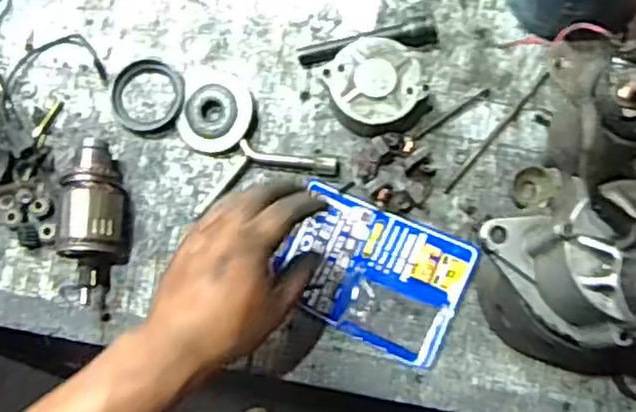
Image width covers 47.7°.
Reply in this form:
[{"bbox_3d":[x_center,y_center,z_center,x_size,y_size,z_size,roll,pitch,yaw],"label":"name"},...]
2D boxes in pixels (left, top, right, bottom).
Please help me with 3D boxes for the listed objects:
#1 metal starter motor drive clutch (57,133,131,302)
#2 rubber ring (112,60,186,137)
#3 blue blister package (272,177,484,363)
[{"bbox_3d":[-0.191,0.012,0.614,0.048,0.047,0.133,-2,77,0],"label":"metal starter motor drive clutch"},{"bbox_3d":[-0.155,-0.100,0.658,0.066,0.006,0.068,0,77,1],"label":"rubber ring"},{"bbox_3d":[0.048,0.059,0.625,0.154,0.017,0.112,23,78,6],"label":"blue blister package"}]

